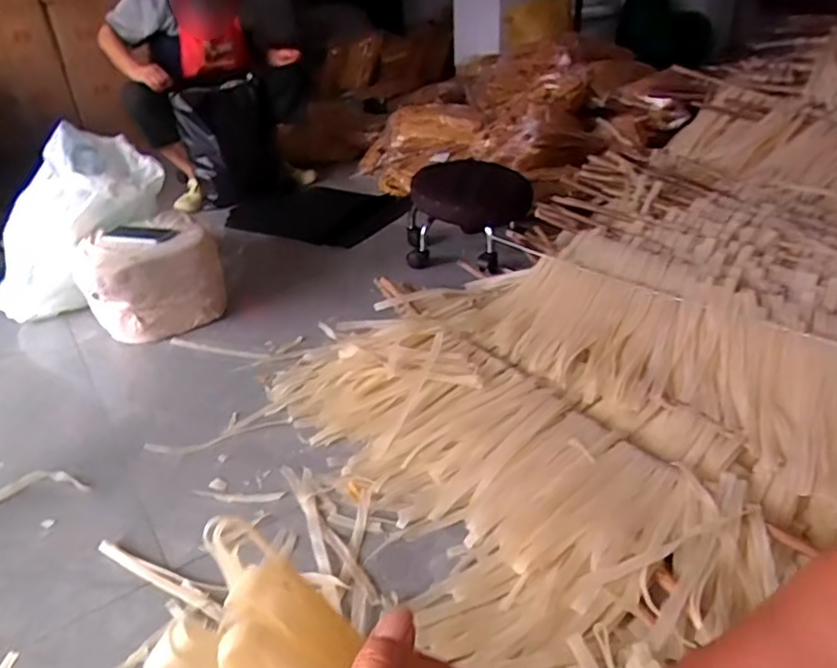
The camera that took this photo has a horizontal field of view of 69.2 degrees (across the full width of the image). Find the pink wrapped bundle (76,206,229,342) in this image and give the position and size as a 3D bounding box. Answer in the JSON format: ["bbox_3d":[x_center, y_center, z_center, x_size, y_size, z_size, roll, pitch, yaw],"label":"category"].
[{"bbox_3d":[-0.649,-0.135,1.477,0.303,0.208,0.224,-22,35,-27],"label":"pink wrapped bundle"}]

